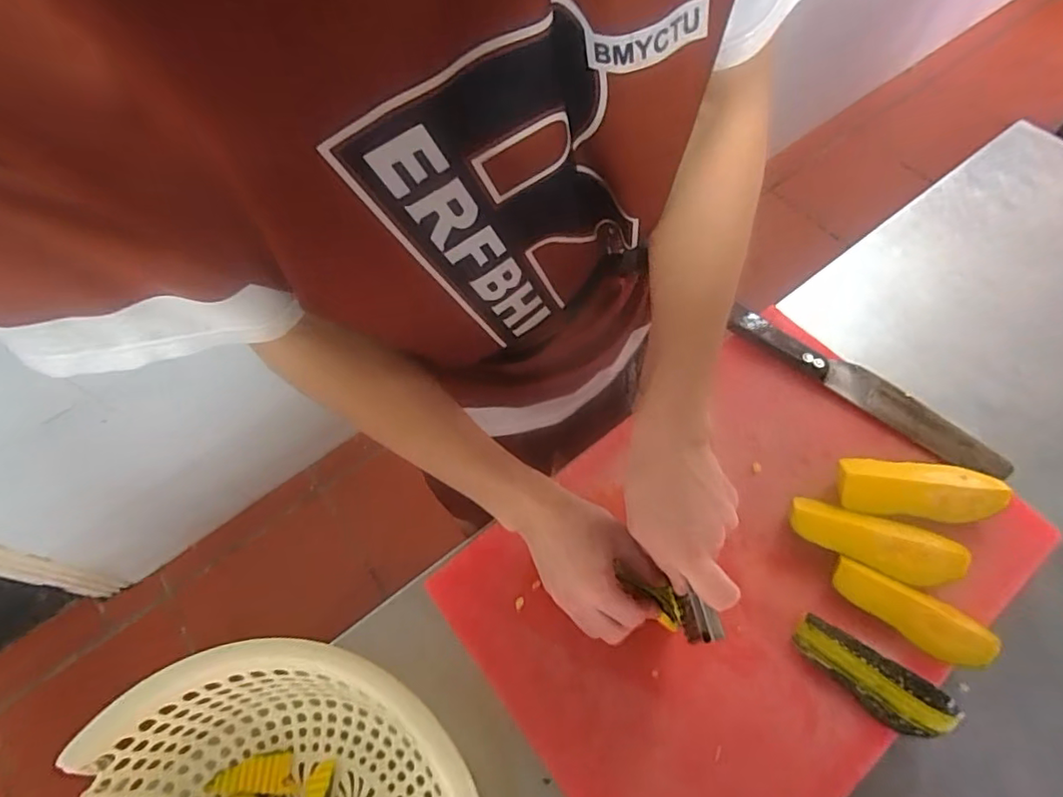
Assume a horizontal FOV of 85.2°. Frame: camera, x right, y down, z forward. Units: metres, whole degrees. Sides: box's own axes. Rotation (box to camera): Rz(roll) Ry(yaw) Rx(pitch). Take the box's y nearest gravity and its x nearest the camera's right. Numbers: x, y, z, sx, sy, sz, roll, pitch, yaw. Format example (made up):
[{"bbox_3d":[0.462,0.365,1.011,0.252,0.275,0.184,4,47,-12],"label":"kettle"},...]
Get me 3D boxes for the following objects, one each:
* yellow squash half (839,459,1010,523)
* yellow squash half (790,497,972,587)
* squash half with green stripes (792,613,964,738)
[{"bbox_3d":[0.363,0.087,0.542,0.144,0.040,0.056,4,62,5],"label":"yellow squash half"},{"bbox_3d":[0.315,0.134,0.537,0.146,0.035,0.054,15,64,11],"label":"yellow squash half"},{"bbox_3d":[0.277,0.231,0.475,0.120,0.037,0.038,32,68,18],"label":"squash half with green stripes"}]

